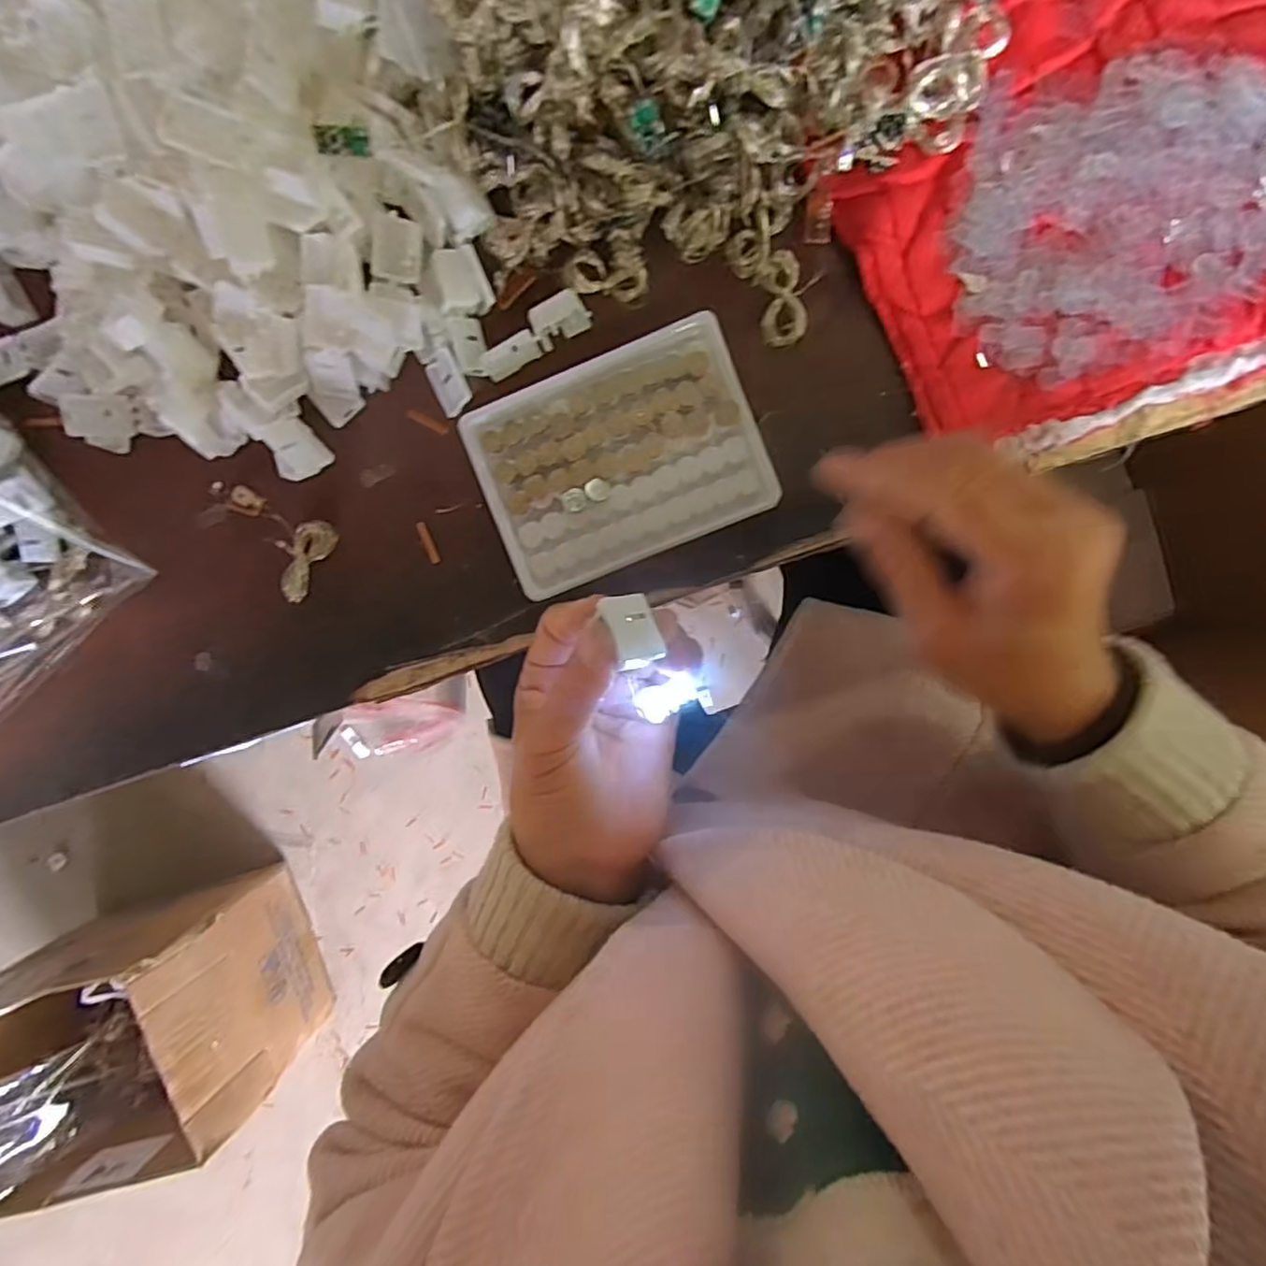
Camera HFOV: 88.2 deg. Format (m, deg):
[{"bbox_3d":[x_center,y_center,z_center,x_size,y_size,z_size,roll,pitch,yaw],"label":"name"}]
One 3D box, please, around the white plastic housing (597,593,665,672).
[{"bbox_3d":[0.000,-0.001,0.246,0.020,0.009,0.030,-15,69,-24],"label":"white plastic housing"}]

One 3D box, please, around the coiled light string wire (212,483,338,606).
[{"bbox_3d":[-0.189,-0.047,0.334,0.064,0.013,0.041,24,96,1],"label":"coiled light string wire"}]

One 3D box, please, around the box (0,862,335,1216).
[{"bbox_3d":[-0.723,0.585,0.961,0.373,0.282,0.283,-19,93,5],"label":"box"}]

